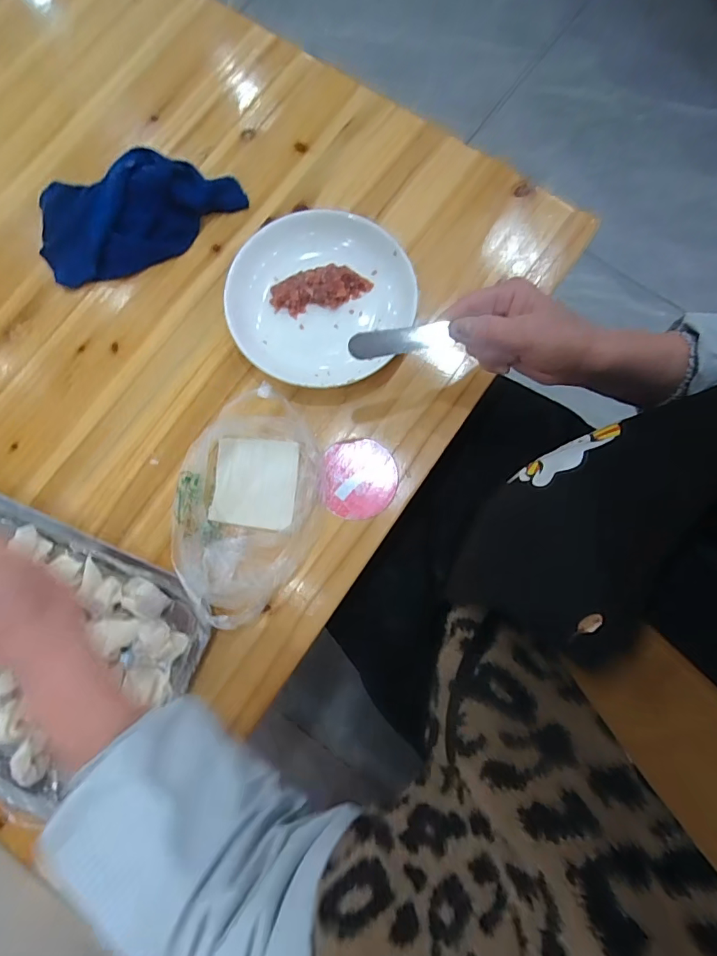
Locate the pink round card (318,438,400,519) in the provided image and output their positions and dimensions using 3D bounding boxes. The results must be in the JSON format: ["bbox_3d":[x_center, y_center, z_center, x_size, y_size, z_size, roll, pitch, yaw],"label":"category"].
[{"bbox_3d":[0.001,0.000,0.441,0.067,0.009,0.073,0,79,1],"label":"pink round card"}]

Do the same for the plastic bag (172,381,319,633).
[{"bbox_3d":[-0.095,0.023,0.421,0.111,0.039,0.194,7,79,3],"label":"plastic bag"}]

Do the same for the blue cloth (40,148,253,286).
[{"bbox_3d":[-0.216,-0.263,0.473,0.204,0.045,0.103,-14,79,-2],"label":"blue cloth"}]

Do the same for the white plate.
[{"bbox_3d":[-0.034,-0.168,0.460,0.174,0.029,0.166,0,79,1],"label":"white plate"}]

